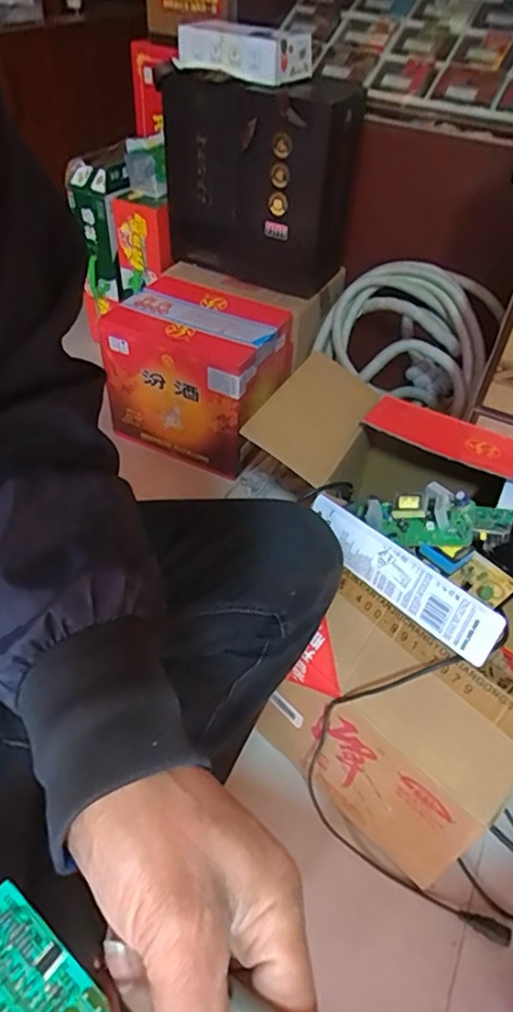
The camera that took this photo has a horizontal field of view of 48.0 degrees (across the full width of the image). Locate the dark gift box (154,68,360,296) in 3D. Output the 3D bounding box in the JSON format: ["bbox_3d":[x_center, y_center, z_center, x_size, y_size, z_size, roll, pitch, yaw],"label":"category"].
[{"bbox_3d":[0.016,-0.671,1.215,0.389,0.365,0.185,26,50,20],"label":"dark gift box"}]

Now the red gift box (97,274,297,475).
[{"bbox_3d":[-0.121,-0.297,1.269,0.329,0.273,0.251,22,49,17],"label":"red gift box"}]

